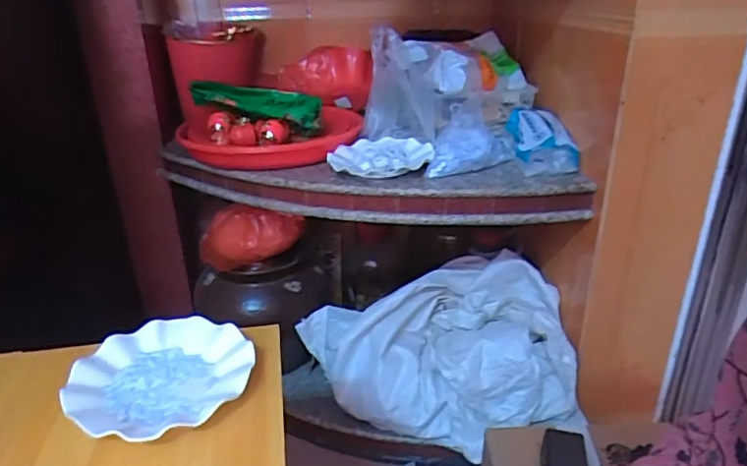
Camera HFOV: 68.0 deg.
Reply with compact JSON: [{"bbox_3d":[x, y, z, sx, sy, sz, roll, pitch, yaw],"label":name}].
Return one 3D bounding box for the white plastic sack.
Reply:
[{"bbox_3d":[0.110,0.229,1.081,0.484,0.237,0.310,-4,25,-6],"label":"white plastic sack"}]

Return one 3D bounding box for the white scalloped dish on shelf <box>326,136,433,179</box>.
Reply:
[{"bbox_3d":[0.010,-0.142,0.999,0.175,0.023,0.163,-1,25,0],"label":"white scalloped dish on shelf"}]

